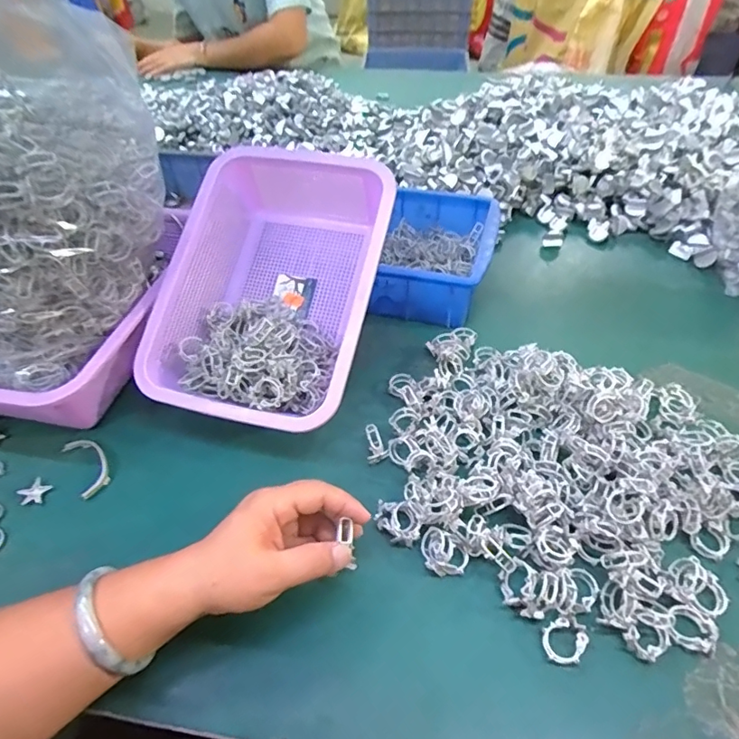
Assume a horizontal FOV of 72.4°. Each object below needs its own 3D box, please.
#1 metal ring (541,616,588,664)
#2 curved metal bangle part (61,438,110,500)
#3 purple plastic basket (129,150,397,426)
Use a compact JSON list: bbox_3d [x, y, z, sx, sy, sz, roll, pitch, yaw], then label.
[{"bbox_3d":[0.129,0.182,0.337,0.025,0.004,0.026,36,74,28],"label":"metal ring"},{"bbox_3d":[-0.248,0.084,0.447,0.028,0.010,0.062,-29,53,-23],"label":"curved metal bangle part"},{"bbox_3d":[-0.090,-0.080,0.491,0.198,0.086,0.273,11,73,12],"label":"purple plastic basket"}]

